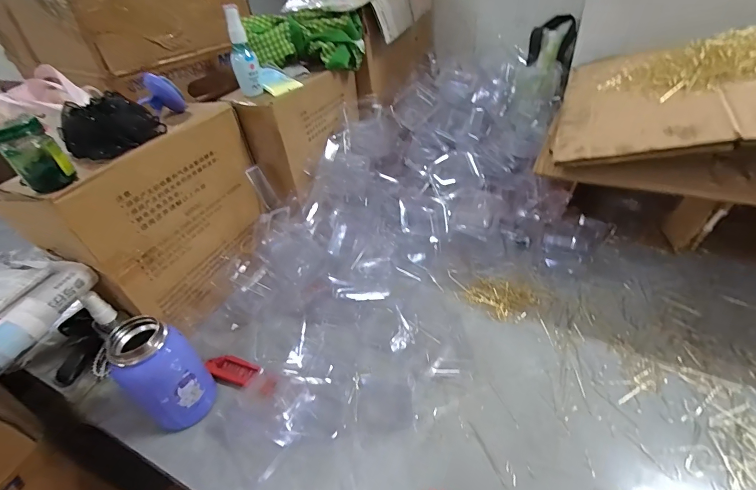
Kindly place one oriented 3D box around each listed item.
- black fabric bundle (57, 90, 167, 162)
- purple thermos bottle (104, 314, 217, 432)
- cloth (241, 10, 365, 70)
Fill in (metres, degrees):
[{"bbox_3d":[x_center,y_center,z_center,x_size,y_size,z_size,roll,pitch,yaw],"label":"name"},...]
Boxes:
[{"bbox_3d":[-0.329,-0.146,0.441,0.081,0.057,0.095,17,45,27],"label":"black fabric bundle"},{"bbox_3d":[-0.242,0.149,0.407,0.062,0.135,0.071,26,49,33],"label":"purple thermos bottle"},{"bbox_3d":[-0.131,-0.367,0.646,0.205,0.086,0.076,-3,39,4],"label":"cloth"}]

